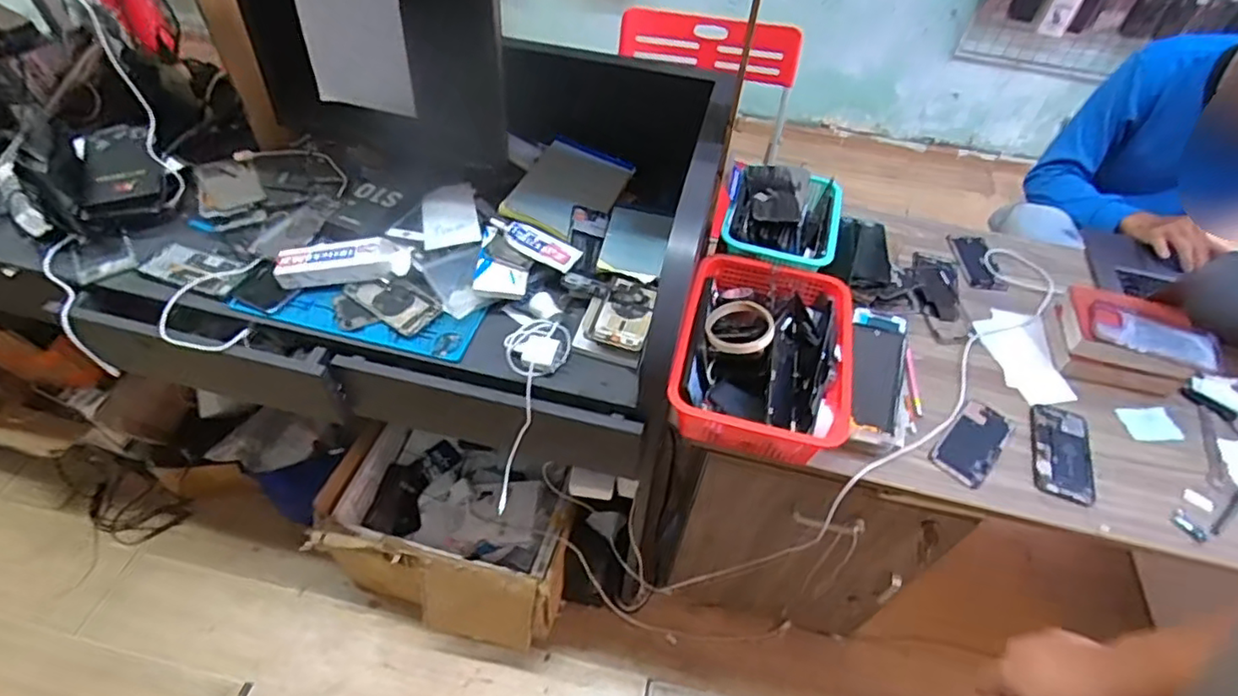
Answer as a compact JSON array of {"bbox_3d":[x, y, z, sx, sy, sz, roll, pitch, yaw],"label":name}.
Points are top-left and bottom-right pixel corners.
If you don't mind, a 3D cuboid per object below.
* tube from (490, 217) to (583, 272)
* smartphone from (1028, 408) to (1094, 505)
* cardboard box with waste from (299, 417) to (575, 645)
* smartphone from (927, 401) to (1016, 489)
[{"bbox_3d":[-0.128,-0.154,0.928,0.147,0.023,0.045,23,78,7],"label":"tube"},{"bbox_3d":[0.596,0.139,0.843,0.073,0.012,0.146,19,51,12],"label":"smartphone"},{"bbox_3d":[-0.342,0.412,1.335,0.505,0.338,0.309,17,50,11],"label":"cardboard box with waste"},{"bbox_3d":[0.481,0.127,0.846,0.069,0.006,0.146,37,56,25],"label":"smartphone"}]

